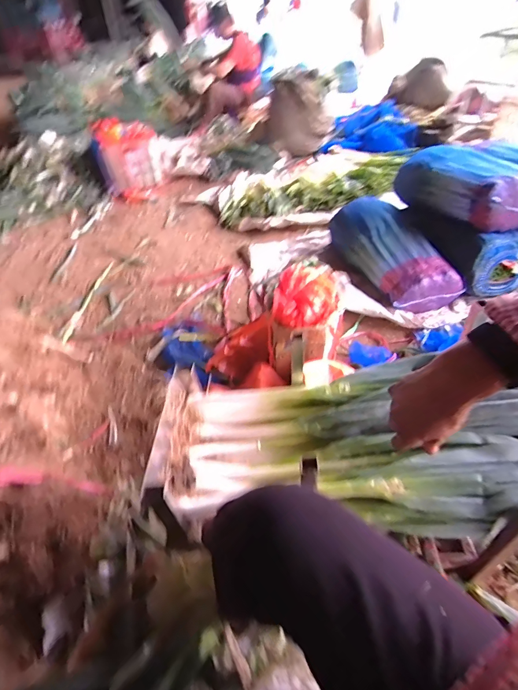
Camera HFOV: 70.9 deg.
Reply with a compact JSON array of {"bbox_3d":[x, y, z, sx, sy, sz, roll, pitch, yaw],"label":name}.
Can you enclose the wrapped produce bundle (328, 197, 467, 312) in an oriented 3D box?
[{"bbox_3d":[0.557,-0.399,1.543,0.304,0.184,0.604,-15,43,-10],"label":"wrapped produce bundle"}]

